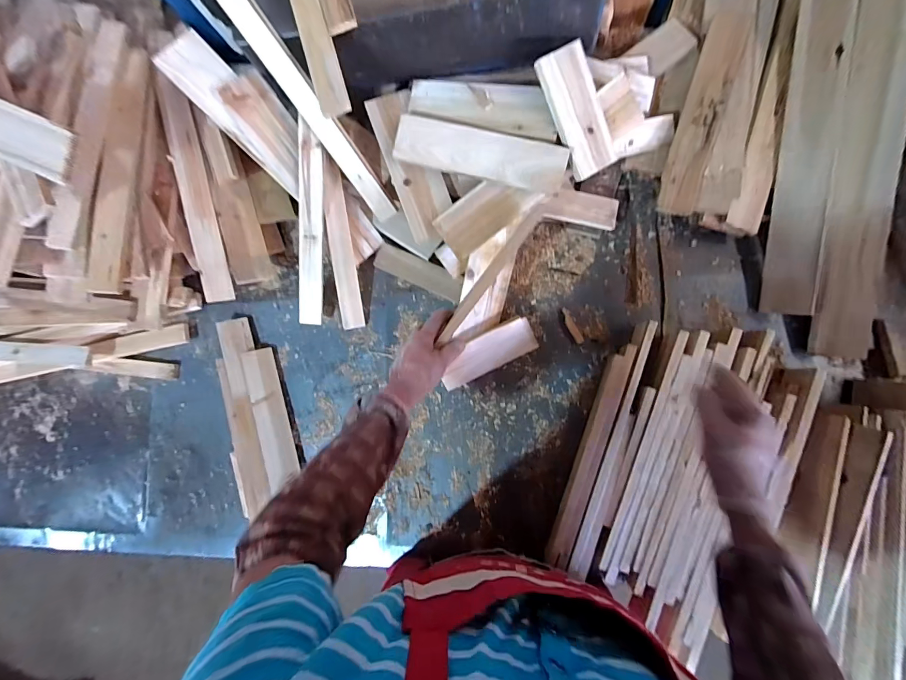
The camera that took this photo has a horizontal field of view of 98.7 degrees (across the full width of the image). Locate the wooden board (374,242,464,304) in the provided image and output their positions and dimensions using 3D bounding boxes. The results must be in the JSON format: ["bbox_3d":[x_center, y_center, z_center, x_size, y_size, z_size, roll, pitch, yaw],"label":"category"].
[{"bbox_3d":[-0.064,-0.131,0.753,0.182,0.014,0.050,26,90,10],"label":"wooden board"}]

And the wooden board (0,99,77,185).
[{"bbox_3d":[-0.716,-0.330,0.576,0.353,0.020,0.082,24,108,5],"label":"wooden board"}]

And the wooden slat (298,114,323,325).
[{"bbox_3d":[-0.255,-0.190,0.692,0.039,0.018,0.336,10,110,9],"label":"wooden slat"}]

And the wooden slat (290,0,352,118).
[{"bbox_3d":[-0.207,-0.482,0.542,0.041,0.016,0.368,-17,83,7],"label":"wooden slat"}]

